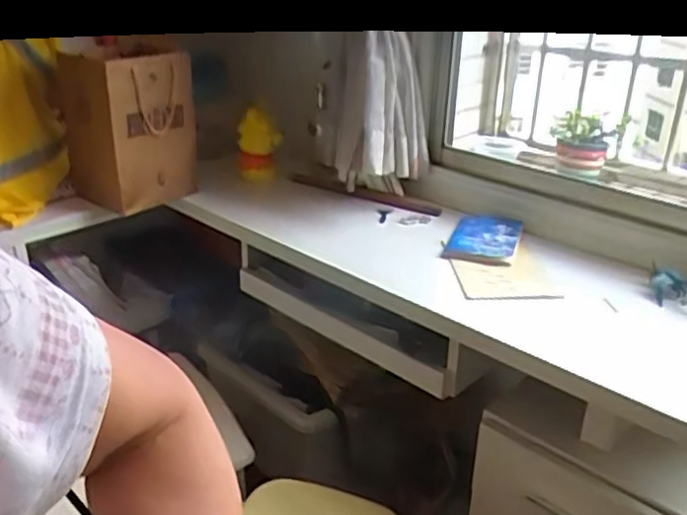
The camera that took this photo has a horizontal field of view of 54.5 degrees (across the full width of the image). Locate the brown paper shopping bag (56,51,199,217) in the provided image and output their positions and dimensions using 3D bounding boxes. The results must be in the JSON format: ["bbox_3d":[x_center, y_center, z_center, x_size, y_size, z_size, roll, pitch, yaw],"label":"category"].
[{"bbox_3d":[-0.510,-0.306,1.600,0.236,0.333,0.223,22,33,36],"label":"brown paper shopping bag"}]

